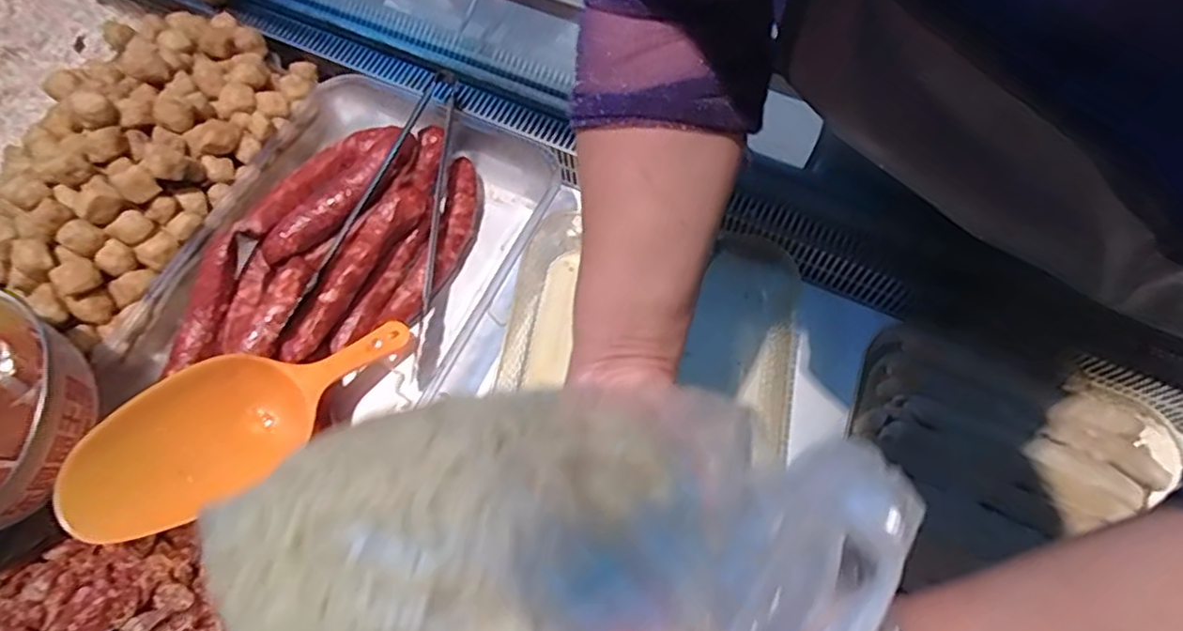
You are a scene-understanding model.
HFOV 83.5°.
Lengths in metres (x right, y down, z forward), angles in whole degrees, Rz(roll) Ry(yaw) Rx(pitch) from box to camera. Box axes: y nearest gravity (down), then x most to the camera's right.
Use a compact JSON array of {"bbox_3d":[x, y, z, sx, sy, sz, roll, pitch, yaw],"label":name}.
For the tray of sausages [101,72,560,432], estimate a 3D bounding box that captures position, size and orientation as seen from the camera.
[{"bbox_3d":[-0.226,-0.051,0.645,0.291,0.068,0.374,20,70,12],"label":"tray of sausages"}]

